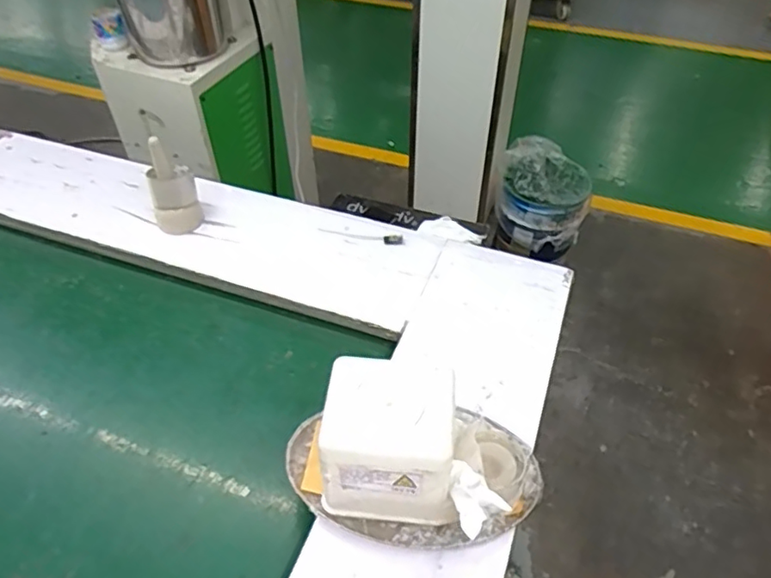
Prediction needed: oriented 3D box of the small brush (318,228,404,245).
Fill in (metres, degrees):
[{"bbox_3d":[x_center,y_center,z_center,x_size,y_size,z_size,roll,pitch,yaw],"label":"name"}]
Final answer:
[{"bbox_3d":[-0.046,-0.104,1.133,0.166,0.008,0.021,6,44,7],"label":"small brush"}]

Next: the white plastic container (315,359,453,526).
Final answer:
[{"bbox_3d":[0.006,0.196,0.730,0.153,0.169,0.138,3,47,4],"label":"white plastic container"}]

